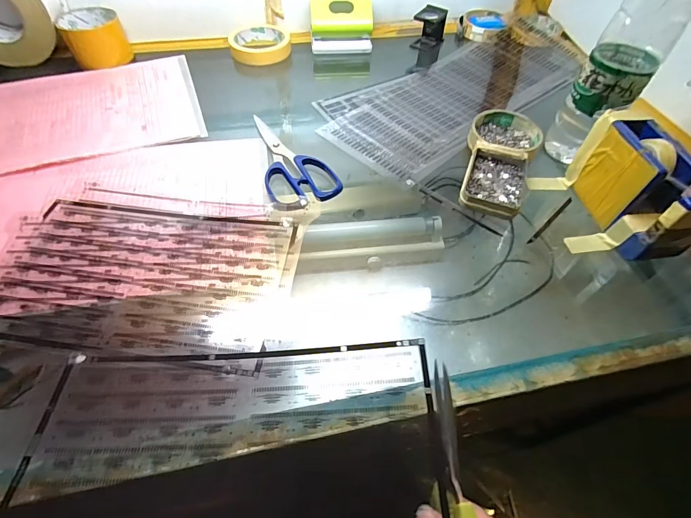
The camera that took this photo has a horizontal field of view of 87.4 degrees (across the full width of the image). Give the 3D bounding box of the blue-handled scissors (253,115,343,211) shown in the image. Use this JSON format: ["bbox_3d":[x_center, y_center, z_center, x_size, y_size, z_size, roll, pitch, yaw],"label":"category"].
[{"bbox_3d":[-0.072,-0.121,0.419,0.075,0.014,0.177,-23,57,-17],"label":"blue-handled scissors"}]

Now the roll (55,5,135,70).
[{"bbox_3d":[-0.369,-0.329,0.537,0.080,0.048,0.080,-24,58,-18],"label":"roll"}]

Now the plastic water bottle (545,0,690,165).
[{"bbox_3d":[0.280,-0.201,0.359,0.059,0.221,0.072,35,60,22],"label":"plastic water bottle"}]

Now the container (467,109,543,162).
[{"bbox_3d":[0.196,-0.150,0.446,0.081,0.024,0.077,1,54,-1],"label":"container"}]

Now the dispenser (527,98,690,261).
[{"bbox_3d":[0.268,-0.068,0.349,0.088,0.087,0.137,0,54,-1],"label":"dispenser"}]

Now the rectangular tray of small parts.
[{"bbox_3d":[0.165,-0.088,0.401,0.063,0.023,0.096,18,55,12],"label":"rectangular tray of small parts"}]

